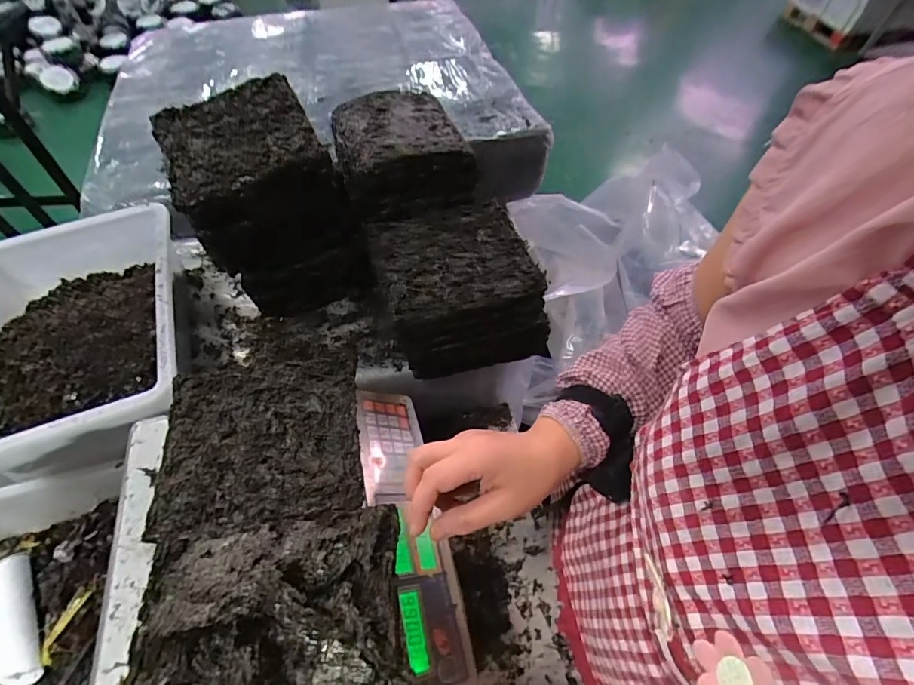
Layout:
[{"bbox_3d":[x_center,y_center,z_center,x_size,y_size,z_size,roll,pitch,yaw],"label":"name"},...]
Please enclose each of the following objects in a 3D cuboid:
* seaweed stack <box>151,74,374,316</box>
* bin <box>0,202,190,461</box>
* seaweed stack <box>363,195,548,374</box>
[{"bbox_3d":[-0.267,-0.199,0.651,0.200,0.249,0.192,-21,59,-14],"label":"seaweed stack"},{"bbox_3d":[-0.526,-0.020,0.612,0.290,0.101,0.366,-17,58,-12],"label":"bin"},{"bbox_3d":[-0.004,-0.073,0.628,0.199,0.141,0.177,-16,58,-11],"label":"seaweed stack"}]

